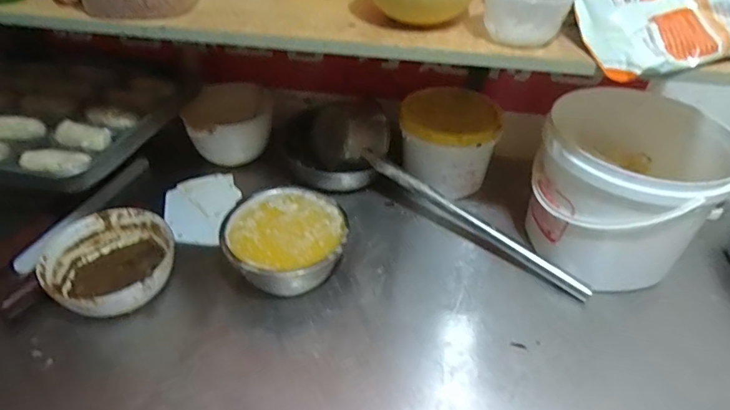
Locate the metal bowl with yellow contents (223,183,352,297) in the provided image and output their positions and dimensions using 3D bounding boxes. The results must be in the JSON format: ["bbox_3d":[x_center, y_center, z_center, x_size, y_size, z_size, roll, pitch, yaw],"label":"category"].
[{"bbox_3d":[-0.123,0.062,0.788,0.179,0.098,0.185,2,40,-2],"label":"metal bowl with yellow contents"}]

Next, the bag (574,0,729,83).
[{"bbox_3d":[0.358,-0.227,0.588,0.199,0.083,0.148,-6,41,-12],"label":"bag"}]

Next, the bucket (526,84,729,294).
[{"bbox_3d":[0.399,-0.024,0.781,0.247,0.262,0.234,2,40,-2],"label":"bucket"}]

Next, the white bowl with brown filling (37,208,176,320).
[{"bbox_3d":[-0.384,0.099,0.746,0.169,0.098,0.193,-13,43,-19],"label":"white bowl with brown filling"}]

